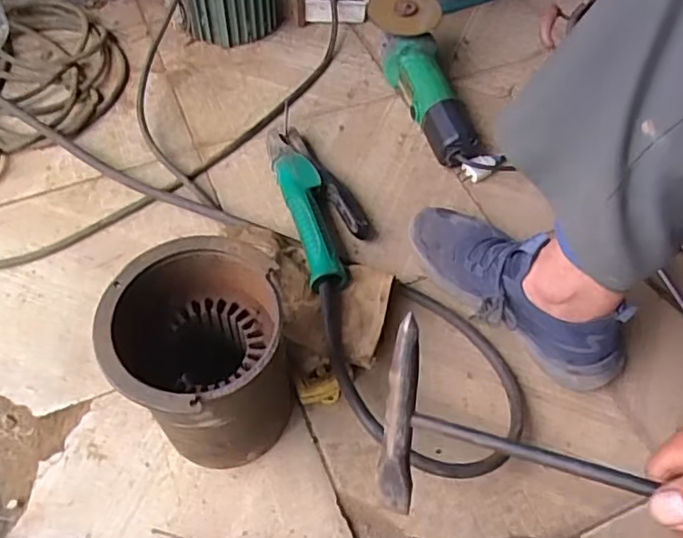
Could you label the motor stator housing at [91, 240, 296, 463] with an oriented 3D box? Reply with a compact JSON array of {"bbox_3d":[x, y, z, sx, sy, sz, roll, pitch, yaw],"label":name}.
[{"bbox_3d":[-0.115,0.085,0.522,0.129,0.190,0.133,1,57,-1],"label":"motor stator housing"}]

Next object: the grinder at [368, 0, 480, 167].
[{"bbox_3d":[0.110,-0.257,0.806,0.092,0.083,0.281,-14,72,-10],"label":"grinder"}]

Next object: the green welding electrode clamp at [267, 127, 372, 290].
[{"bbox_3d":[-0.026,-0.084,0.714,0.084,0.056,0.259,-14,58,-10],"label":"green welding electrode clamp"}]

